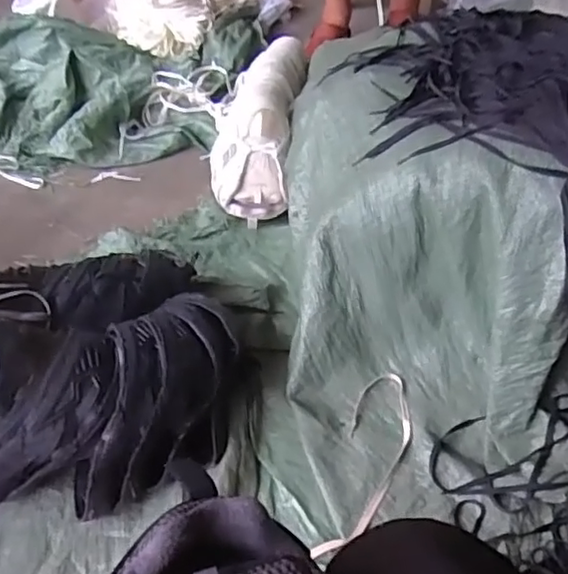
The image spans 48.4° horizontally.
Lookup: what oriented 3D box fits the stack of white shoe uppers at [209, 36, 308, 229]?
[{"bbox_3d":[-0.050,-0.318,1.145,0.152,0.113,0.395,6,67,7],"label":"stack of white shoe uppers"}]

